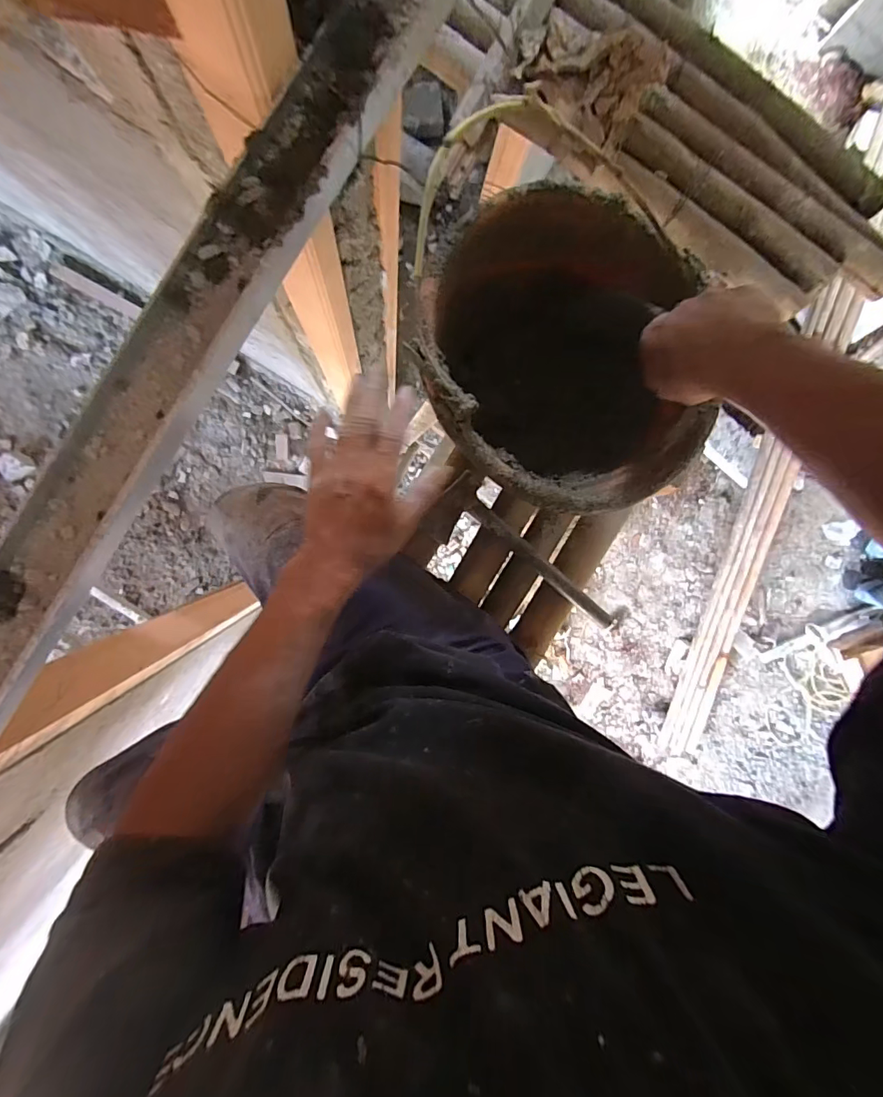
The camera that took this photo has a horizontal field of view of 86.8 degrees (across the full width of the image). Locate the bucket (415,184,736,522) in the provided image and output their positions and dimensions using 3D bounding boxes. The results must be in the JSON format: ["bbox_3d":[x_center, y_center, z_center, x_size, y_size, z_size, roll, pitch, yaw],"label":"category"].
[{"bbox_3d":[0.106,-0.178,0.473,0.241,0.179,0.278,-44,99,3],"label":"bucket"}]

